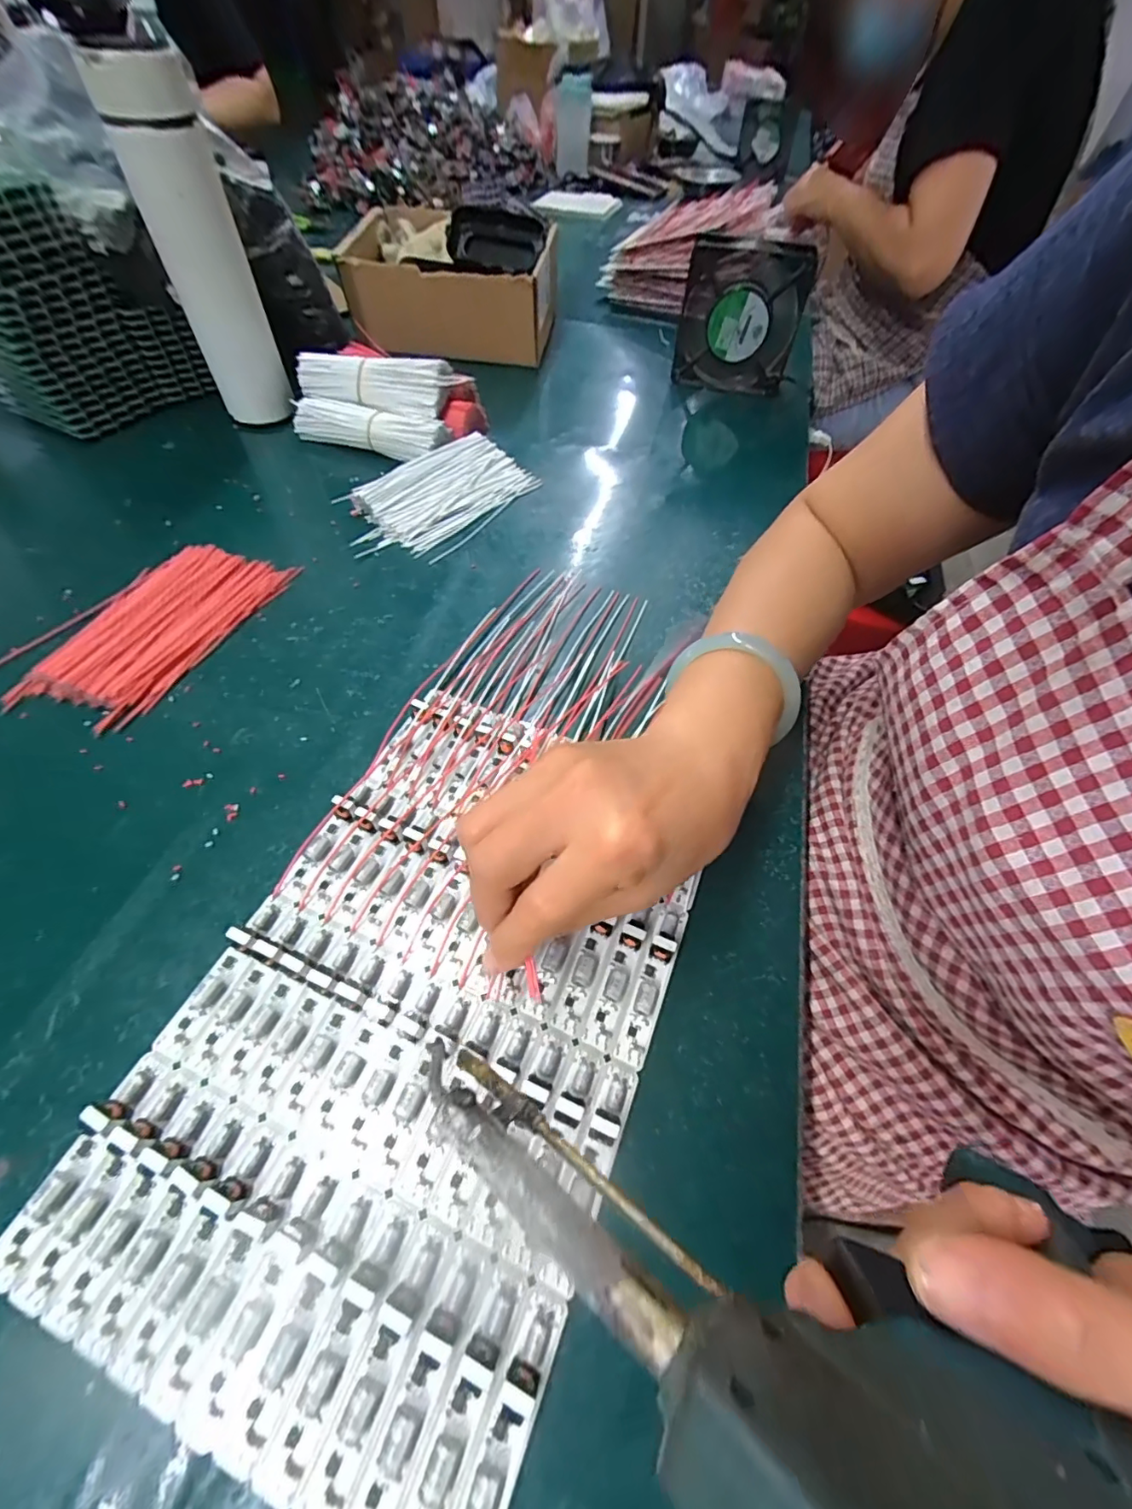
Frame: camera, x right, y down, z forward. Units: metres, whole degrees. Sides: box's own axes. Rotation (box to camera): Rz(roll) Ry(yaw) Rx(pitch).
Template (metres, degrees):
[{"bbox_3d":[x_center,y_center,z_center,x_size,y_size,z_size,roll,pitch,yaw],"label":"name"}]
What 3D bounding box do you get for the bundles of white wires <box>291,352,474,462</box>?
[{"bbox_3d":[-0.177,-0.333,0.501,0.167,0.057,0.087,18,57,9],"label":"bundles of white wires"}]

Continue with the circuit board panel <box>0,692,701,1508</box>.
[{"bbox_3d":[-0.060,0.103,0.240,0.191,0.014,0.286,21,57,11],"label":"circuit board panel"}]

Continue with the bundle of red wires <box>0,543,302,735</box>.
[{"bbox_3d":[-0.281,-0.091,0.362,0.104,0.012,0.169,22,57,12],"label":"bundle of red wires"}]

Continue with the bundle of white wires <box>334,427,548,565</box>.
[{"bbox_3d":[-0.103,-0.225,0.458,0.100,0.018,0.171,36,61,20],"label":"bundle of white wires"}]

